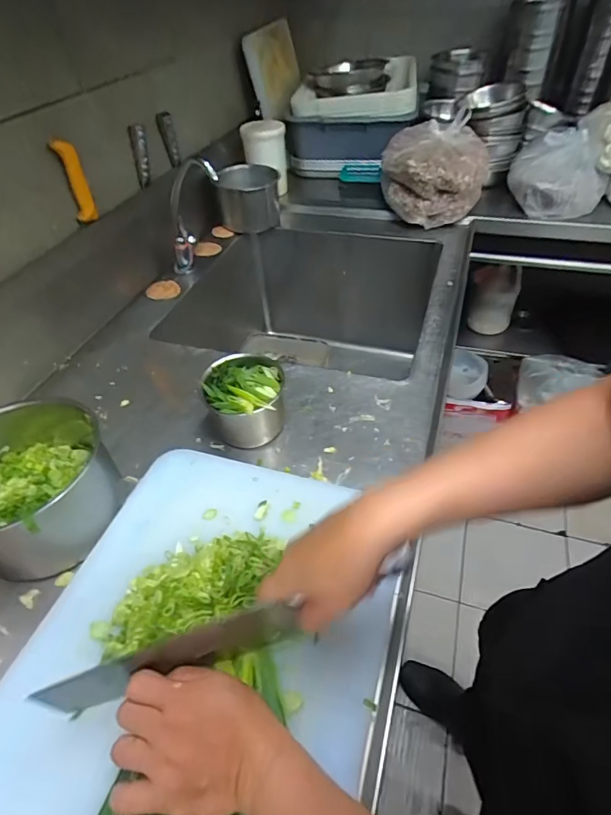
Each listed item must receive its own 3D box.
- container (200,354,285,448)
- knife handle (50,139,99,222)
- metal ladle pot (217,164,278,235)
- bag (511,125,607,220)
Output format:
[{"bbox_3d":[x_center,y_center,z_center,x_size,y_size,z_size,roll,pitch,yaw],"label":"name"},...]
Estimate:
[{"bbox_3d":[-0.090,0.001,0.653,0.123,0.111,0.116,-2,46,2],"label":"container"},{"bbox_3d":[-0.414,-0.407,0.797,0.037,0.135,0.022,-17,47,-12],"label":"knife handle"},{"bbox_3d":[-0.143,-0.533,1.141,0.145,0.138,0.124,-5,46,0],"label":"metal ladle pot"},{"bbox_3d":[0.602,-0.557,1.047,0.206,0.135,0.187,16,49,19],"label":"bag"}]

